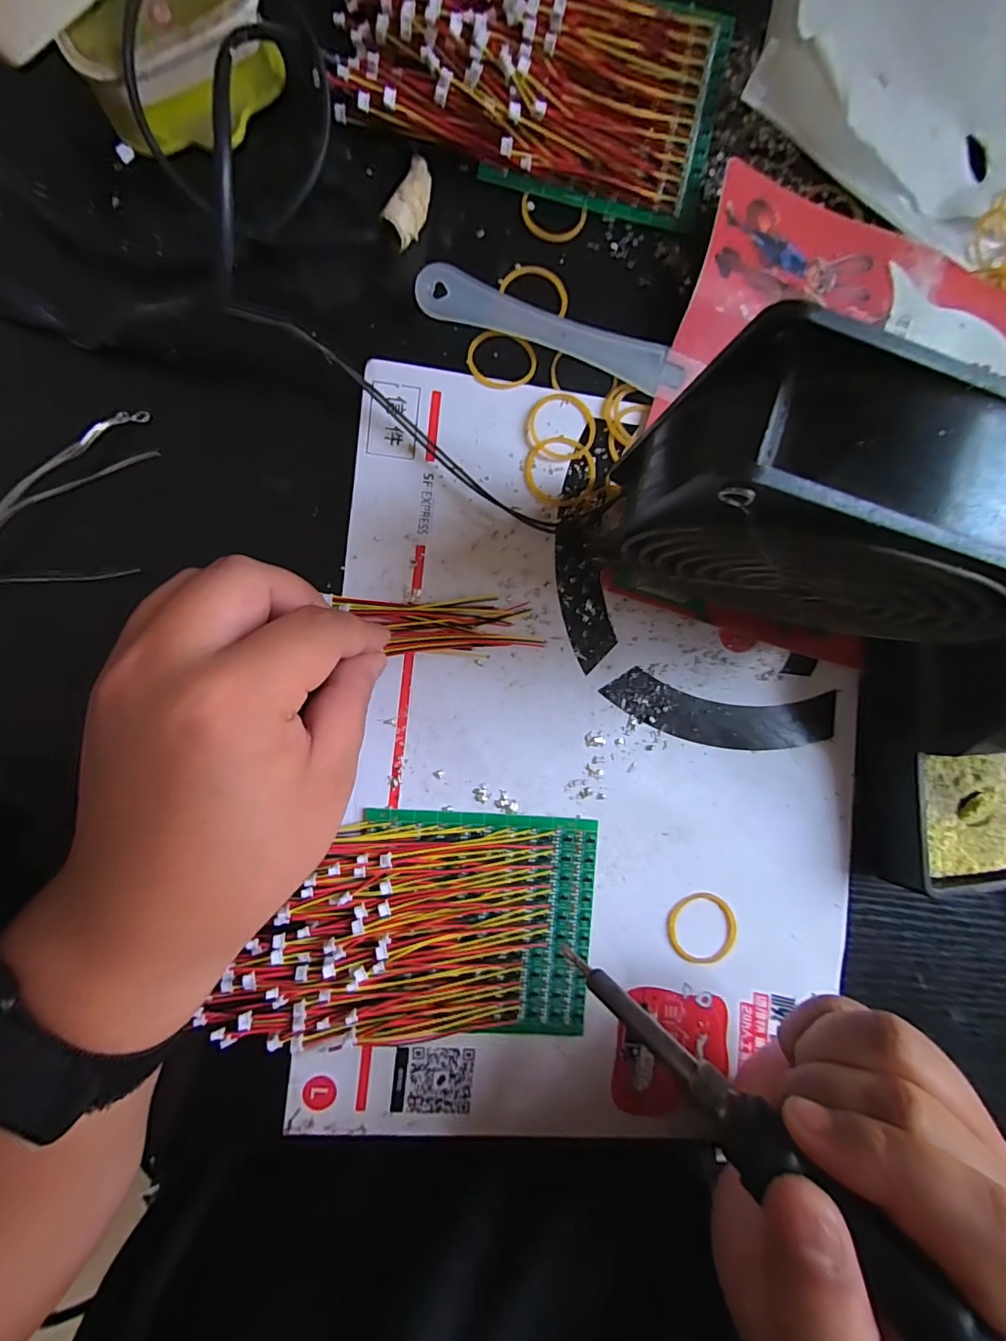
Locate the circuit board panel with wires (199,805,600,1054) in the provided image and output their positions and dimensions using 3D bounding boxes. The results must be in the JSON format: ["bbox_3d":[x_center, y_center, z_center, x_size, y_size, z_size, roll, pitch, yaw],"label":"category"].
[{"bbox_3d":[-0.034,0.107,0.210,0.144,0.017,0.092,4,89,-6],"label":"circuit board panel with wires"}]

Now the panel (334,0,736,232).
[{"bbox_3d":[0.015,-0.259,0.217,0.163,0.019,0.086,10,89,-6],"label":"panel"}]

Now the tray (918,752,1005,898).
[{"bbox_3d":[0.213,0.066,0.231,0.068,0.024,0.059,-7,90,-6],"label":"tray"}]

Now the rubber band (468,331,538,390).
[{"bbox_3d":[0.000,-0.136,0.223,0.030,0.004,0.026,12,88,-6],"label":"rubber band"}]

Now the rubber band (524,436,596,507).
[{"bbox_3d":[0.026,-0.088,0.223,0.032,0.004,0.030,1,90,-6],"label":"rubber band"}]

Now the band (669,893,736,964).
[{"bbox_3d":[0.090,0.116,0.227,0.032,0.004,0.031,0,90,-6],"label":"band"}]

